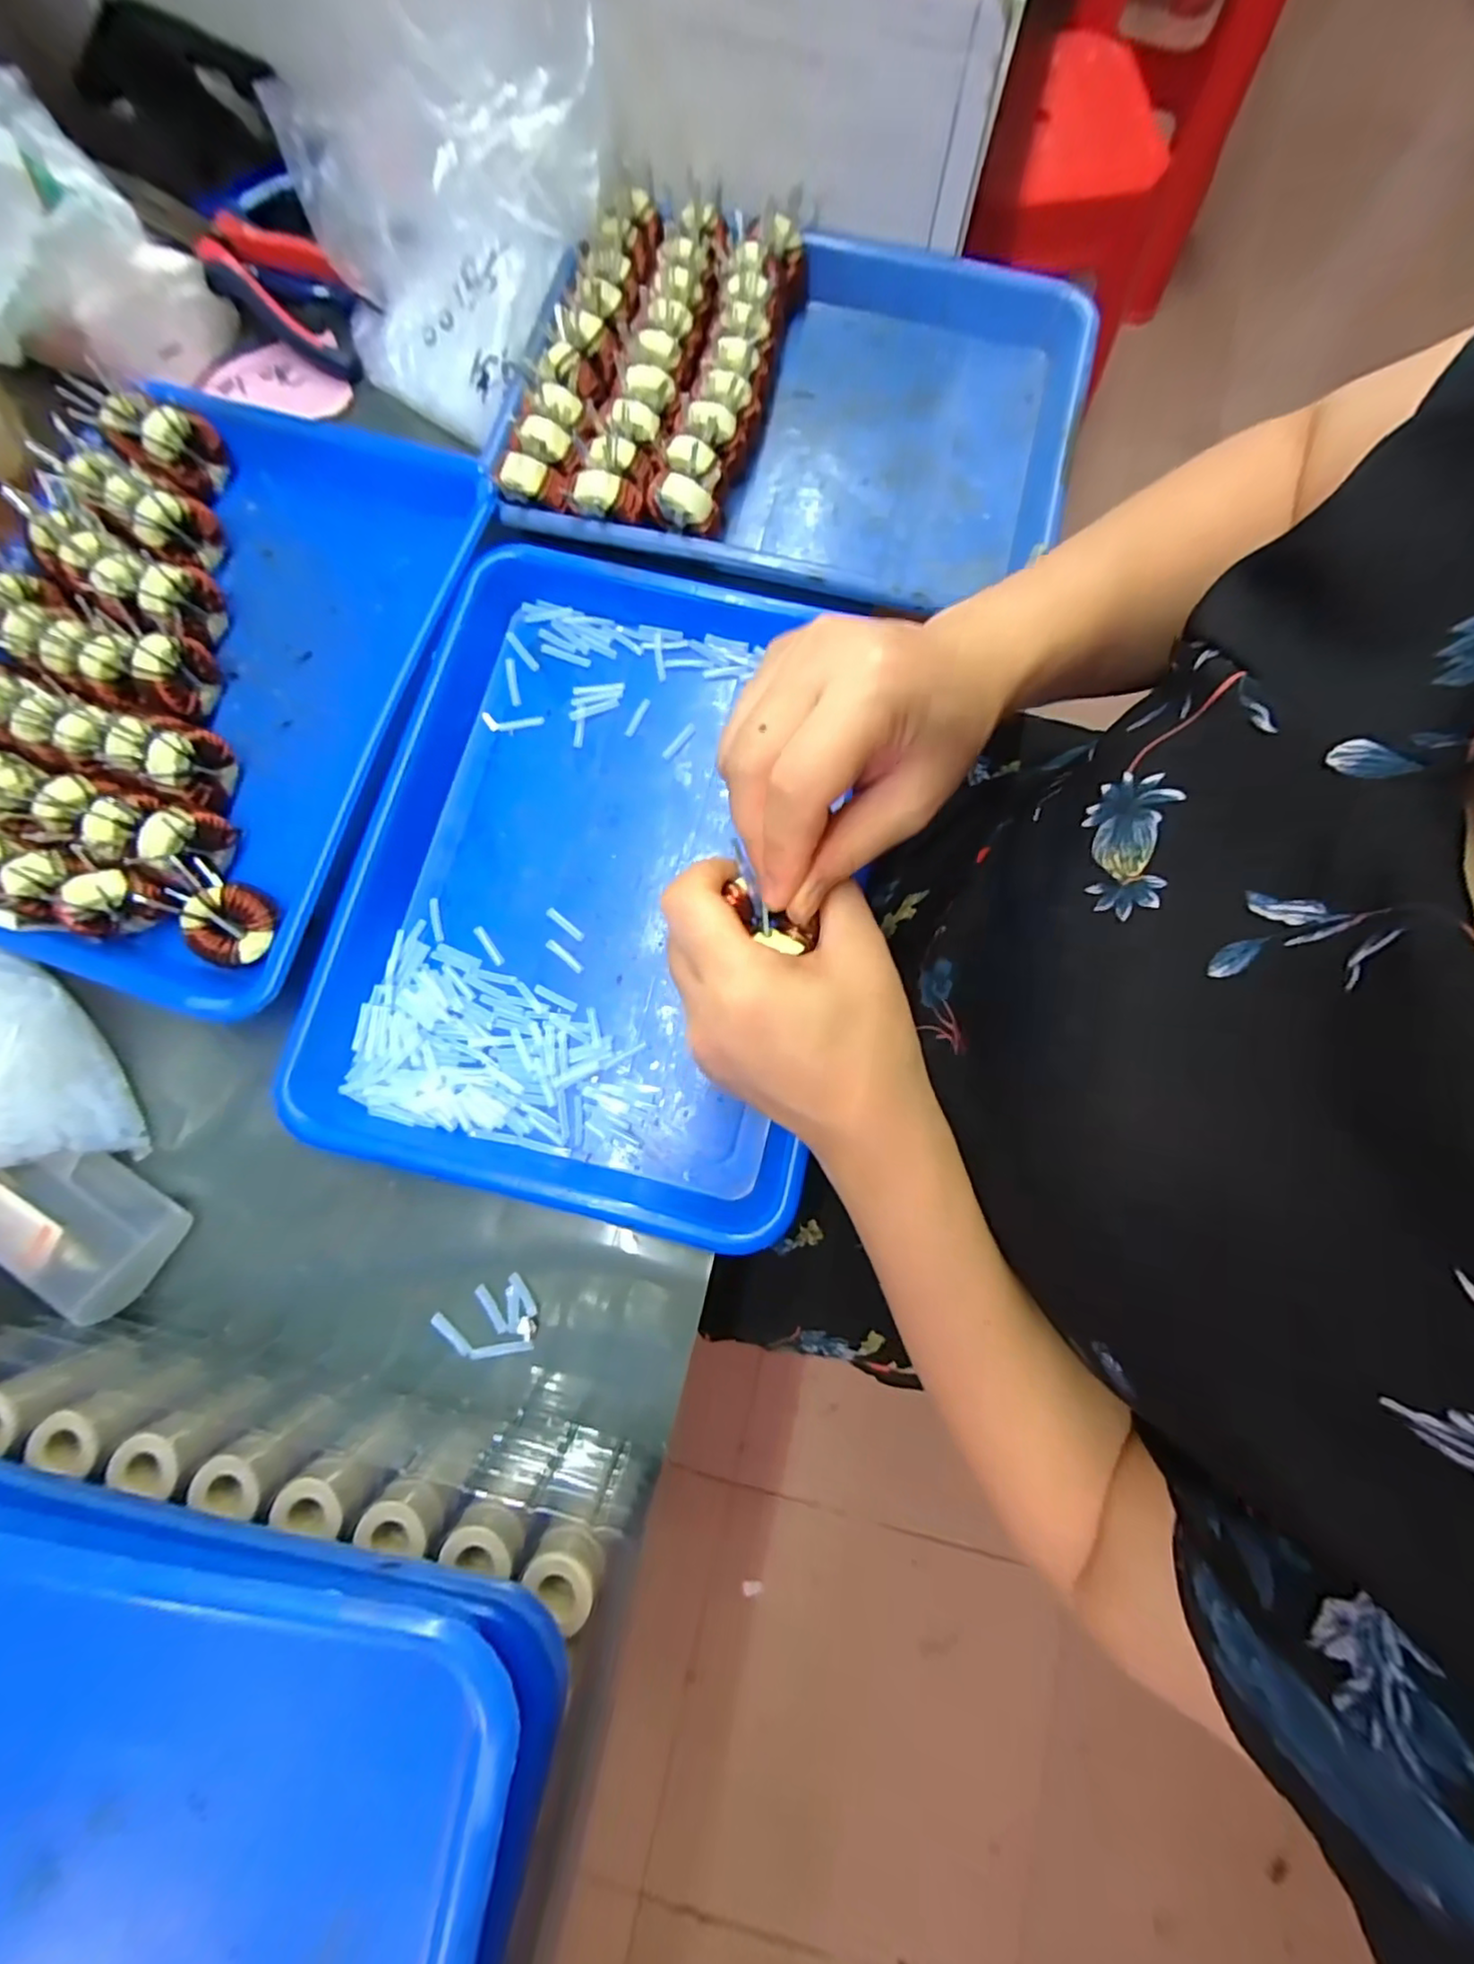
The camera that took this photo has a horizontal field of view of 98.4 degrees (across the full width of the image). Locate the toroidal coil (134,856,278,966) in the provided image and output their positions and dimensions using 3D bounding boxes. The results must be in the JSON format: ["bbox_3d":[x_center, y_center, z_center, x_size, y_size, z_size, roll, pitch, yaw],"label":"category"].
[{"bbox_3d":[-0.264,-0.035,0.317,0.057,0.027,0.040,28,80,5],"label":"toroidal coil"}]

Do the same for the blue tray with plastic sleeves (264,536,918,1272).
[{"bbox_3d":[-0.068,-0.059,0.328,0.244,0.029,0.328,14,79,2],"label":"blue tray with plastic sleeves"}]

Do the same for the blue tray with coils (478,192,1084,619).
[{"bbox_3d":[0.042,-0.342,0.380,0.305,0.043,0.242,14,79,2],"label":"blue tray with coils"}]

